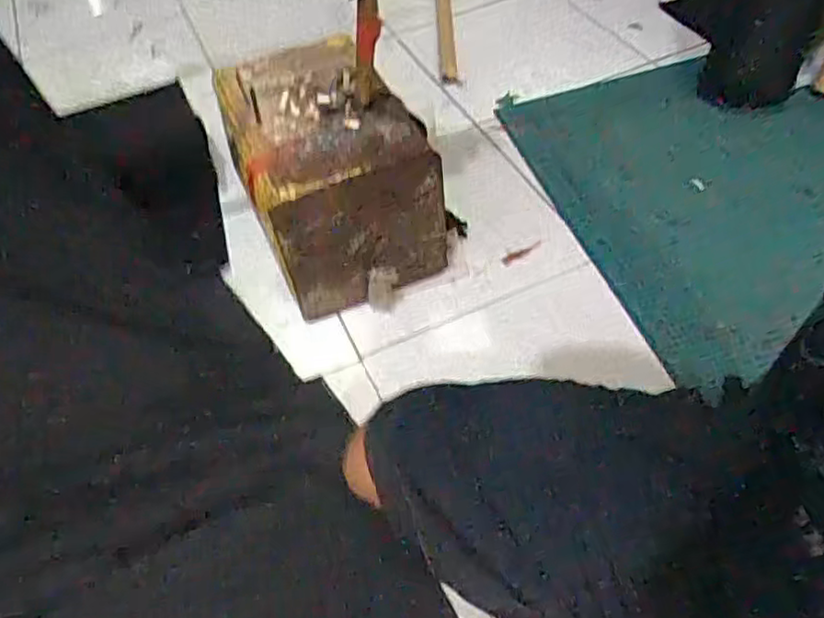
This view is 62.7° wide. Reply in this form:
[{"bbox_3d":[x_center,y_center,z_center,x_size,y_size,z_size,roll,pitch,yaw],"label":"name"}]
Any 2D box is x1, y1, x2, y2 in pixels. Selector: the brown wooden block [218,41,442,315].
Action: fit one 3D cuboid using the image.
[{"bbox_3d":[-0.113,-0.195,1.027,0.257,0.269,0.292,-21,51,-10],"label":"brown wooden block"}]

